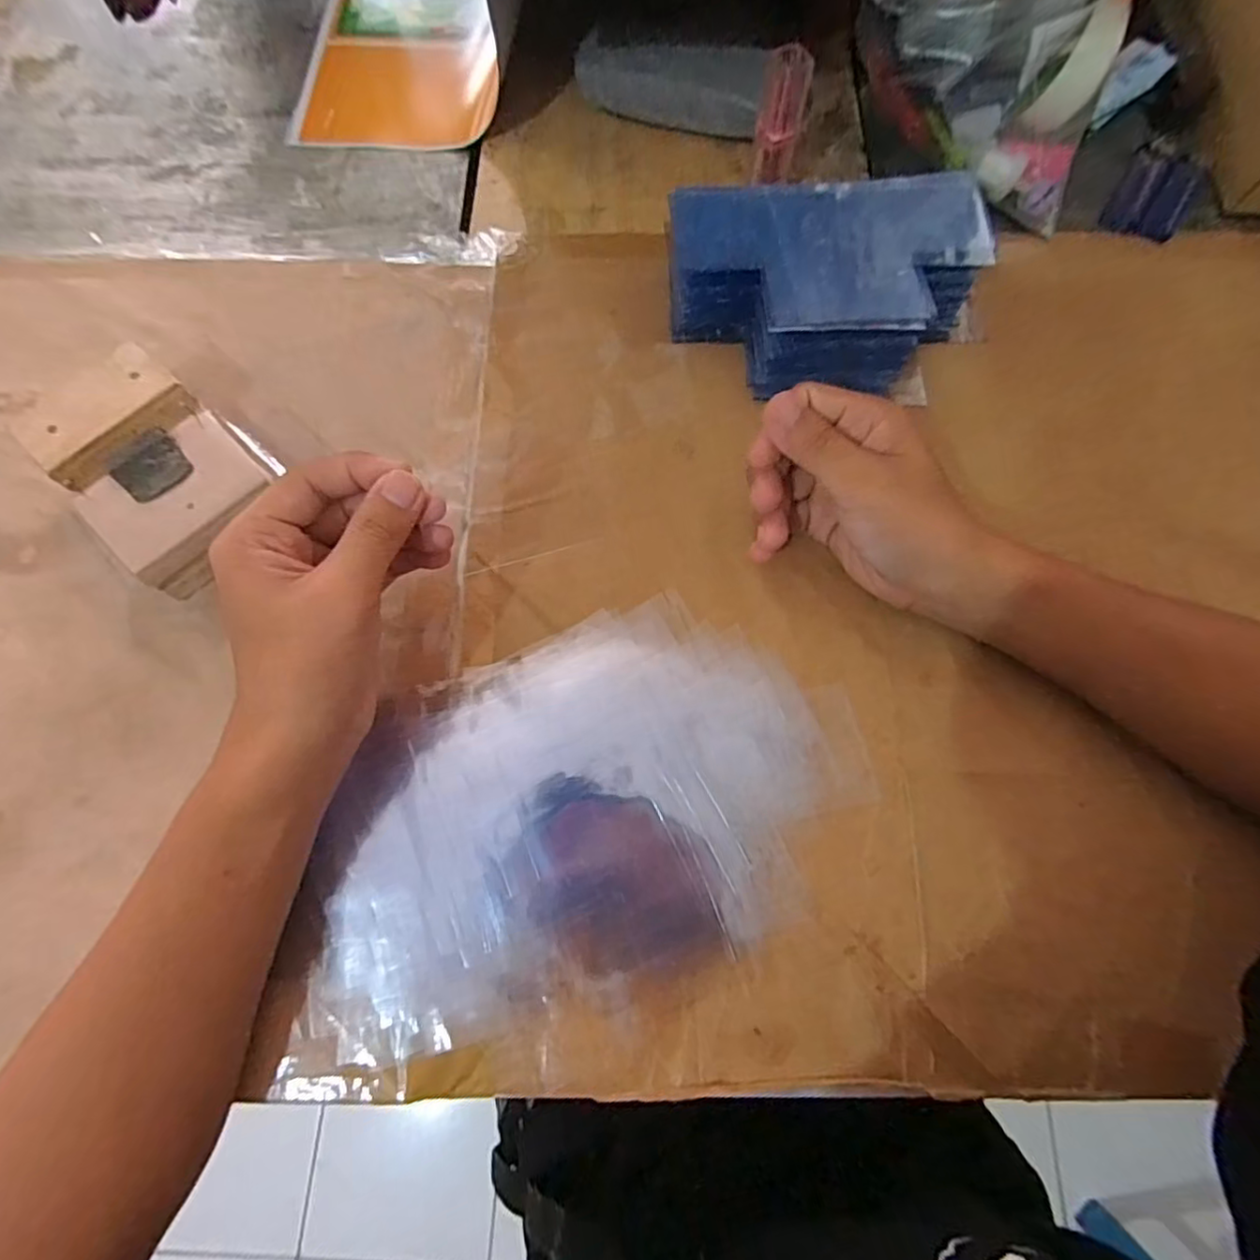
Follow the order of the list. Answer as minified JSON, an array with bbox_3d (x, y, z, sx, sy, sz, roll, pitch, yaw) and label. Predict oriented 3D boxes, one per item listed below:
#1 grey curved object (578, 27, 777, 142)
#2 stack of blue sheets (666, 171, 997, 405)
[{"bbox_3d":[0.027,-0.388,0.425,0.134,0.040,0.023,15,72,5],"label":"grey curved object"},{"bbox_3d":[0.112,-0.204,0.352,0.174,0.061,0.122,-3,72,-1],"label":"stack of blue sheets"}]

